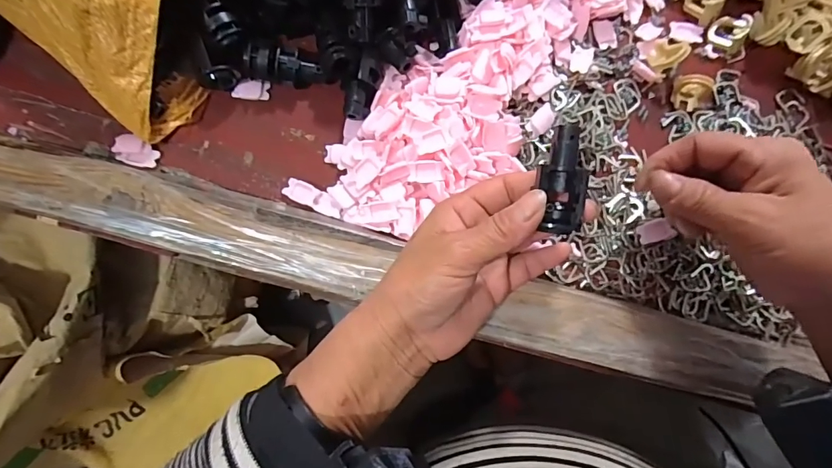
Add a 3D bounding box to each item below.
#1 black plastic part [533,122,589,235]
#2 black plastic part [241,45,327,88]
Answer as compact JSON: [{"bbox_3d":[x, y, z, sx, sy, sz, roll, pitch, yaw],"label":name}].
[{"bbox_3d":[0.074,-0.028,0.225,0.025,0.019,0.053,-4,103,-3],"label":"black plastic part"},{"bbox_3d":[-0.086,-0.109,0.291,0.051,0.018,0.019,9,82,-16],"label":"black plastic part"}]

